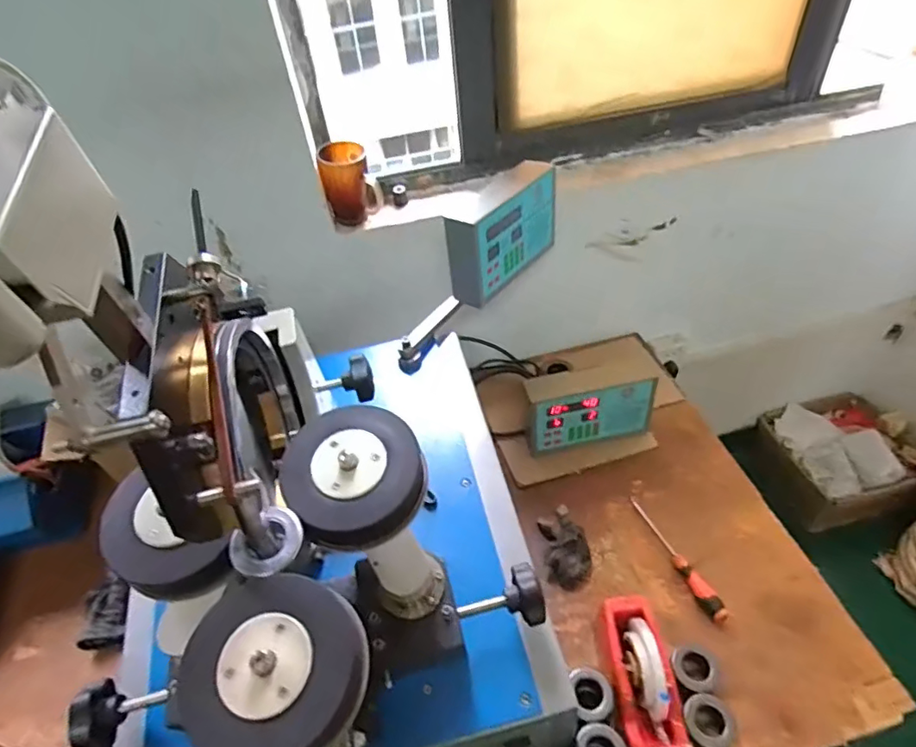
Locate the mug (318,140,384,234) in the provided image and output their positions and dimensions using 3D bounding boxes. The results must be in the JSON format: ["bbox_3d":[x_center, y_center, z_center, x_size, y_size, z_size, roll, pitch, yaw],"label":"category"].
[{"bbox_3d":[-0.176,-0.316,0.928,0.093,0.123,0.077,-8,45,-2],"label":"mug"}]

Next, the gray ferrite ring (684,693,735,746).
[{"bbox_3d":[0.316,0.438,0.692,0.061,0.034,0.058,-3,45,3],"label":"gray ferrite ring"}]

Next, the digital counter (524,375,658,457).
[{"bbox_3d":[0.237,0.068,1.005,0.224,0.148,0.062,-10,45,-4],"label":"digital counter"}]

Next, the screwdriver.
[{"bbox_3d":[0.343,0.284,0.866,0.031,0.024,0.228,-17,46,-10],"label":"screwdriver"}]

